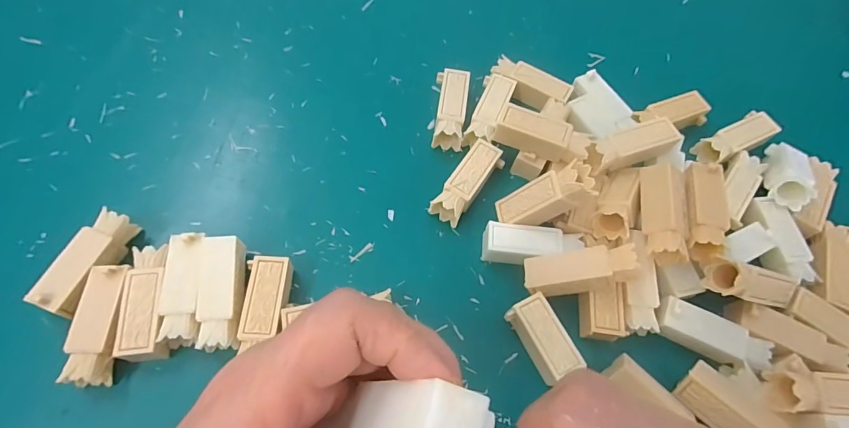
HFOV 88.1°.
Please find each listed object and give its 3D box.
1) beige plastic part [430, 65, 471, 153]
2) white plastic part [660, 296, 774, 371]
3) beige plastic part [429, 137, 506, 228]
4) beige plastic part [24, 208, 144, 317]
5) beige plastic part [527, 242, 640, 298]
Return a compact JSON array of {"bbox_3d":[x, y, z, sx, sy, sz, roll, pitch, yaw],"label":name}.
[{"bbox_3d":[0.019,-0.077,0.323,0.022,0.020,0.060,7,64,0],"label":"beige plastic part"},{"bbox_3d":[0.168,0.072,0.258,0.061,0.020,0.021,23,65,8],"label":"white plastic part"},{"bbox_3d":[0.030,-0.021,0.296,0.022,0.020,0.060,34,67,13],"label":"beige plastic part"},{"bbox_3d":[-0.190,0.029,0.251,0.025,0.023,0.059,19,65,6],"label":"beige plastic part"},{"bbox_3d":[0.092,0.034,0.257,0.060,0.020,0.022,-13,62,22],"label":"beige plastic part"}]

